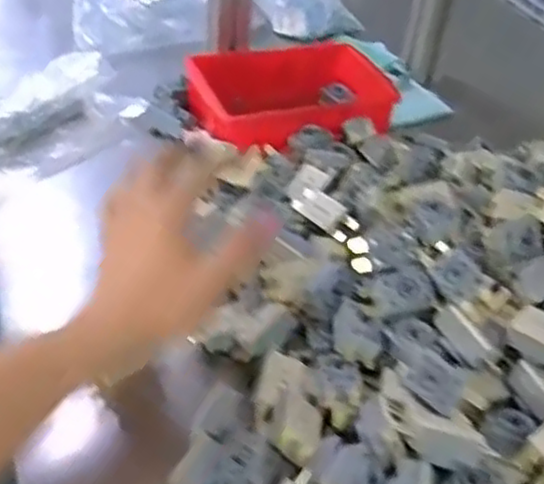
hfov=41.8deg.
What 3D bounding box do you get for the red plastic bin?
[{"bbox_3d":[0.020,-0.148,0.751,0.199,0.053,0.151,-13,43,-19],"label":"red plastic bin"}]

